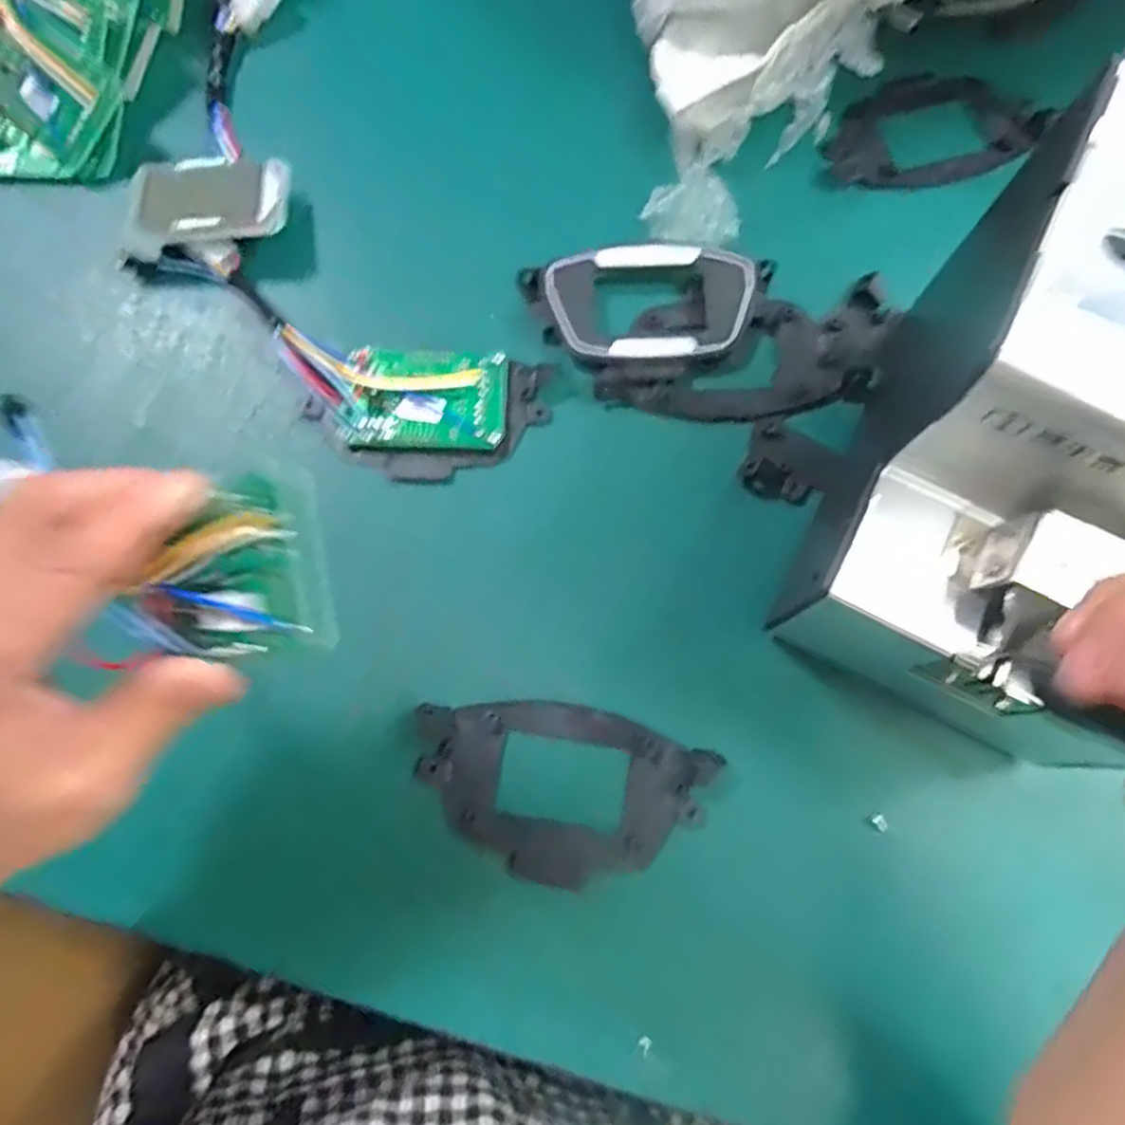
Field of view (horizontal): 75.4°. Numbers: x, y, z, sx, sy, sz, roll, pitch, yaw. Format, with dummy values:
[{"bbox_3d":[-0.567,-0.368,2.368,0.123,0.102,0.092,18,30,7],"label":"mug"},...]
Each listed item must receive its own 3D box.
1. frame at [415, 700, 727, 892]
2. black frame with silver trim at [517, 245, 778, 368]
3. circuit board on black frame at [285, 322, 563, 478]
[{"bbox_3d":[-0.001,0.095,0.301,0.120,0.008,0.070,12,76,3],"label":"frame"},{"bbox_3d":[0.043,-0.124,0.353,0.120,0.011,0.060,-4,76,-1],"label":"black frame with silver trim"},{"bbox_3d":[-0.065,-0.069,0.336,0.115,0.024,0.061,2,88,-6],"label":"circuit board on black frame"}]

